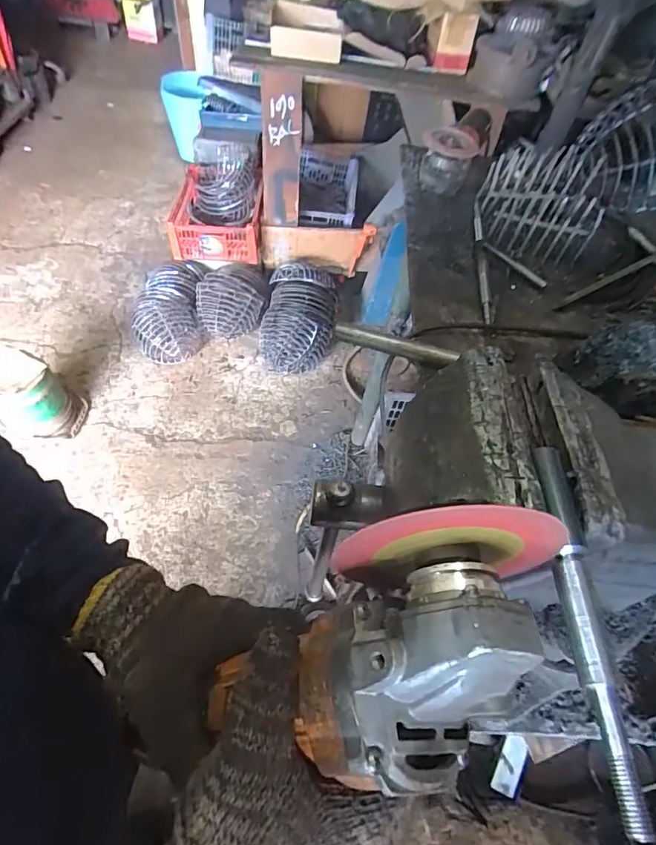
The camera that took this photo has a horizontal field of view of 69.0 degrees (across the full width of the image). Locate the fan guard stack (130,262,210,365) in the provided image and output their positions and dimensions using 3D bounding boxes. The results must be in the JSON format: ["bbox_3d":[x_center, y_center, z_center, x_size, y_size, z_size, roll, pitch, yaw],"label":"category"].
[{"bbox_3d":[-0.582,-0.422,1.775,0.265,0.124,0.434,-4,55,-9],"label":"fan guard stack"}]

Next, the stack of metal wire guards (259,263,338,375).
[{"bbox_3d":[-0.100,-0.399,1.750,0.258,0.174,0.460,5,54,-2],"label":"stack of metal wire guards"}]

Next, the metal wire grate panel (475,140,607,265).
[{"bbox_3d":[0.331,-0.350,0.748,0.180,0.089,0.179,19,55,8],"label":"metal wire grate panel"}]

